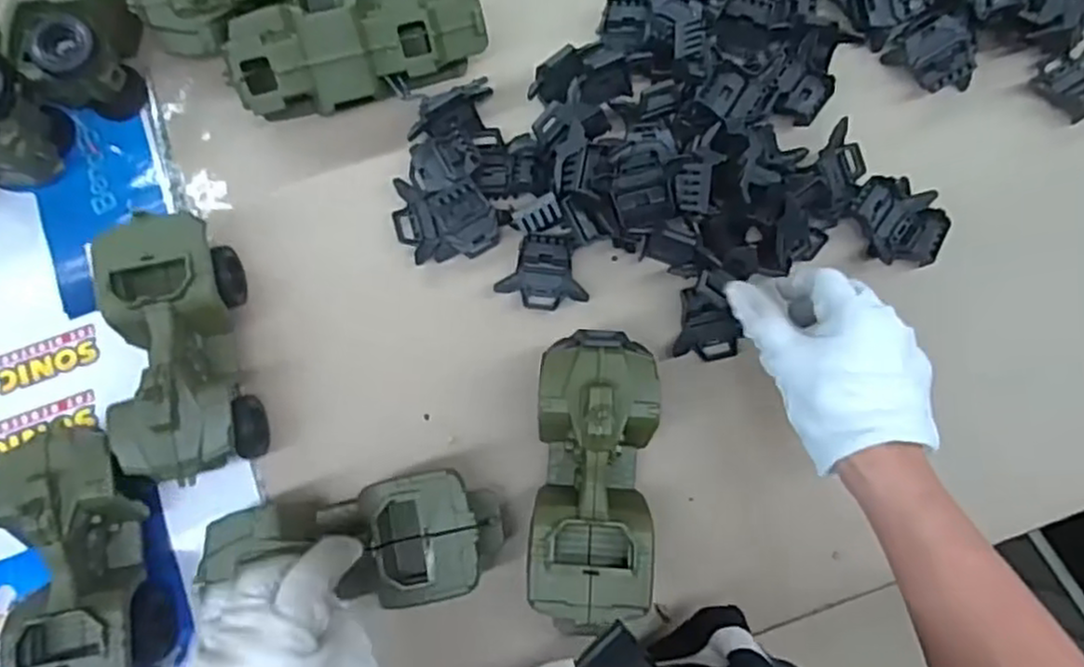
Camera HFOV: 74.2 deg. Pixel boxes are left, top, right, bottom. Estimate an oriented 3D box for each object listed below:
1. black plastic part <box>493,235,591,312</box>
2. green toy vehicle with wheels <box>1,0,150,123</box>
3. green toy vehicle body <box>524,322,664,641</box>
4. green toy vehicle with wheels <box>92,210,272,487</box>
[{"bbox_3d":[0.001,-0.046,0.544,0.066,0.019,0.053,6,80,2],"label":"black plastic part"},{"bbox_3d":[-0.336,-0.267,0.550,0.065,0.079,0.189,13,81,3],"label":"green toy vehicle with wheels"},{"bbox_3d":[0.034,0.095,0.484,0.076,0.082,0.183,3,80,1],"label":"green toy vehicle body"},{"bbox_3d":[-0.253,0.010,0.502,0.078,0.079,0.178,-12,80,-2],"label":"green toy vehicle with wheels"}]

